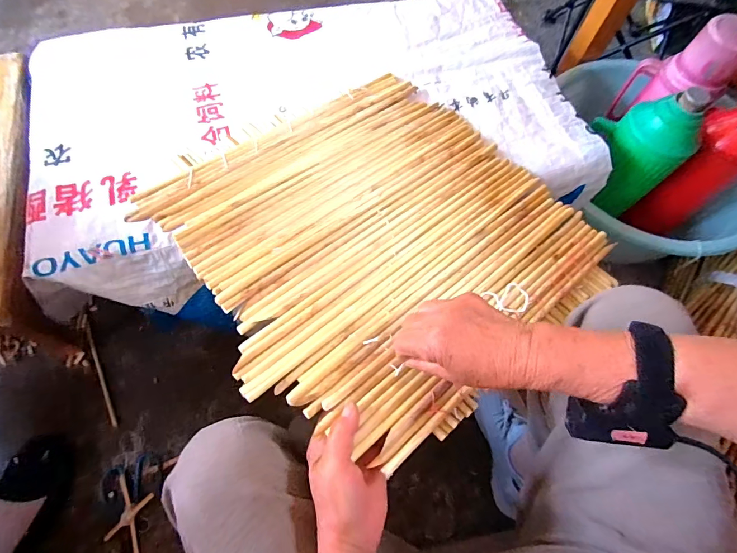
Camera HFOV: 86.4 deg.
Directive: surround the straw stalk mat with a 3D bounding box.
[{"bbox_3d":[0.020,-0.069,0.481,0.459,0.020,0.430,-33,68,-25],"label":"straw stalk mat"}]

